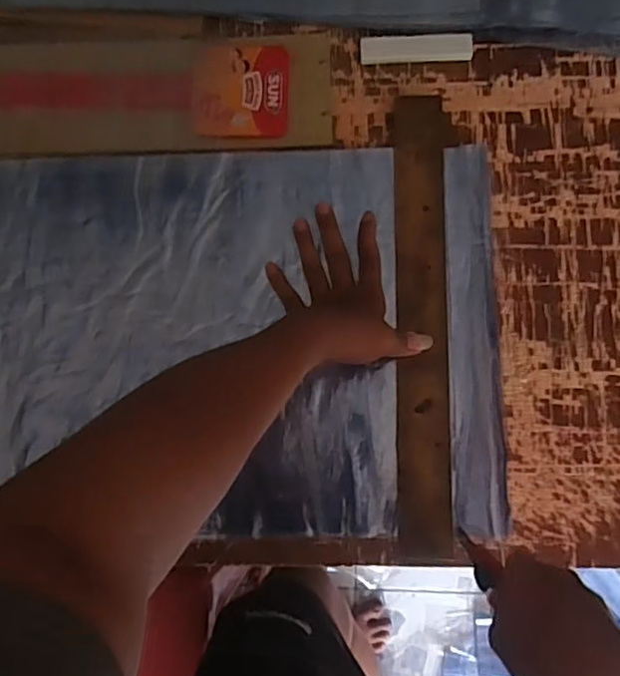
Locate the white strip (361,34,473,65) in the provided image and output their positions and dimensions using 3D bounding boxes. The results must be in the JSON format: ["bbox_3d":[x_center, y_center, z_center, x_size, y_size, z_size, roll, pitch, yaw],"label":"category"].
[{"bbox_3d":[0.110,-0.300,0.628,0.112,0.007,0.030,-1,80,0],"label":"white strip"}]

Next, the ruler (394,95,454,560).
[{"bbox_3d":[0.106,-0.023,0.577,0.048,0.008,0.439,0,81,5],"label":"ruler"}]

